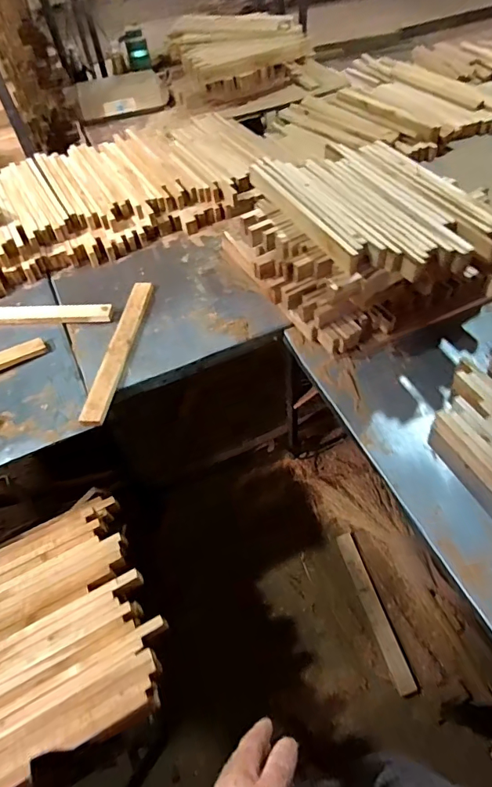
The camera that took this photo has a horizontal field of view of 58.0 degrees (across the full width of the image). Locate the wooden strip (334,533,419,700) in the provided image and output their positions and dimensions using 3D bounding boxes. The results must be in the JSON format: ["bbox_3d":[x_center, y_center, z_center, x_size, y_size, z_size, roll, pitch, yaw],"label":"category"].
[{"bbox_3d":[0.382,0.641,1.336,0.056,0.020,0.444,-15,53,-7],"label":"wooden strip"}]

